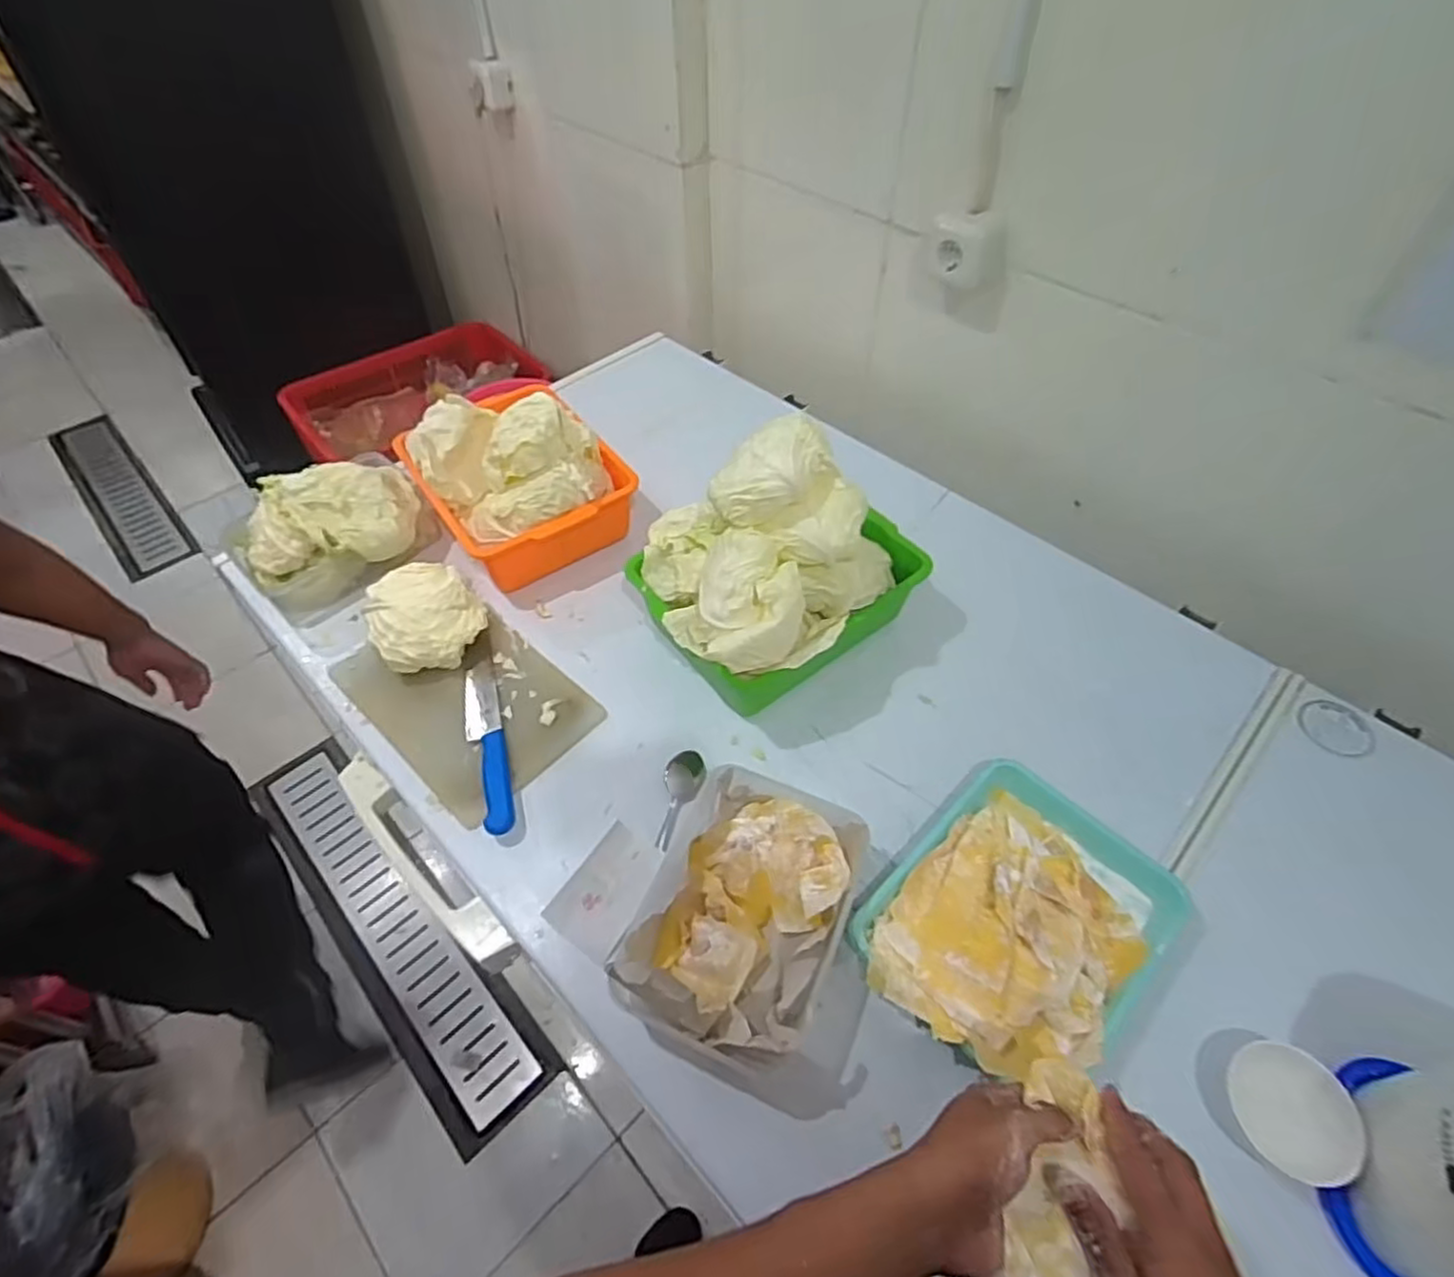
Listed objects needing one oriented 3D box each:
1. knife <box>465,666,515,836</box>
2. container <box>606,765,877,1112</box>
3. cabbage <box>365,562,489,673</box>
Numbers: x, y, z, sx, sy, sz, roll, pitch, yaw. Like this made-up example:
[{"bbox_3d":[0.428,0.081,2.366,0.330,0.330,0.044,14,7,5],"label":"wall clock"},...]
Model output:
[{"bbox_3d":[-0.263,0.118,0.786,0.041,0.026,0.208,-14,52,-11],"label":"knife"},{"bbox_3d":[0.032,0.251,0.642,0.205,0.093,0.244,18,53,14],"label":"container"},{"bbox_3d":[-0.360,-0.023,0.862,0.123,0.082,0.120,0,51,0],"label":"cabbage"}]

